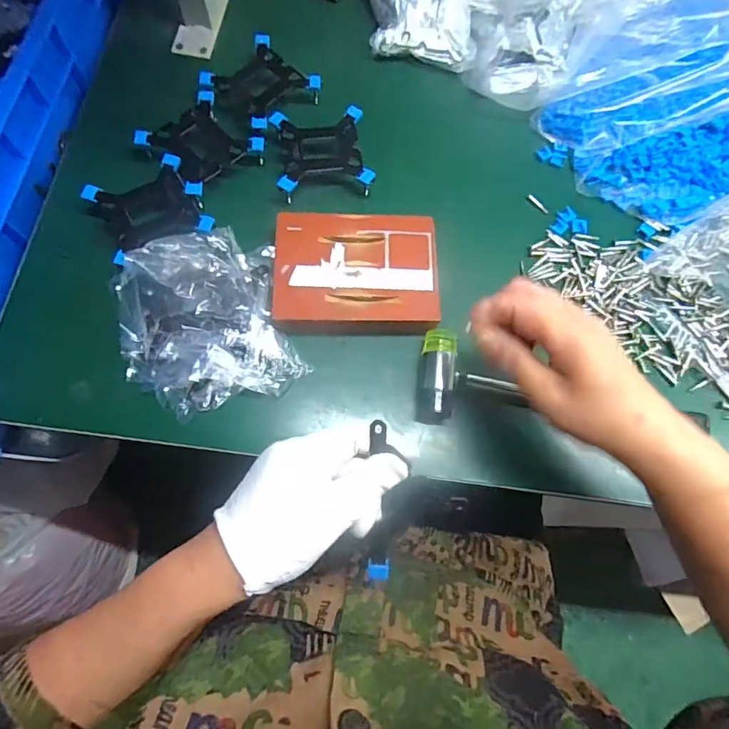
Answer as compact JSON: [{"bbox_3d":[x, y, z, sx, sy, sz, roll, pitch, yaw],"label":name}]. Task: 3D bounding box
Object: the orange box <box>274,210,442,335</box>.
[{"bbox_3d":[-0.007,-0.078,0.406,0.136,0.029,0.107,-1,74,-4],"label":"orange box"}]

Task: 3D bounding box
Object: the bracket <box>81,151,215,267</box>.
[{"bbox_3d":[-0.188,-0.134,0.413,0.086,0.017,0.081,-29,78,-11],"label":"bracket"}]

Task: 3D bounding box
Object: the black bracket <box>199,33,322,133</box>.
[{"bbox_3d":[-0.098,-0.270,0.466,0.087,0.030,0.084,43,76,9],"label":"black bracket"}]

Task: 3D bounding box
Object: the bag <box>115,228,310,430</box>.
[{"bbox_3d":[-0.132,-0.040,0.386,0.134,0.052,0.149,-17,77,-7],"label":"bag"}]

